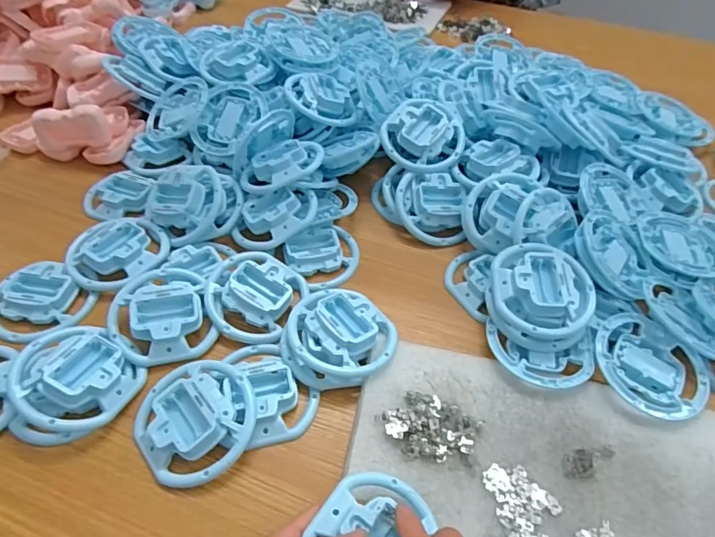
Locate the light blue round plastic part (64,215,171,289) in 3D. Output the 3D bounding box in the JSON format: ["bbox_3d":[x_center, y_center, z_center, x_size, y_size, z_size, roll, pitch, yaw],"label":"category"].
[{"bbox_3d":[-0.262,-0.023,0.535,0.099,0.017,0.086,-29,56,-25],"label":"light blue round plastic part"}]

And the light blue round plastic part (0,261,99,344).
[{"bbox_3d":[-0.326,0.031,0.494,0.092,0.020,0.084,28,53,20],"label":"light blue round plastic part"}]

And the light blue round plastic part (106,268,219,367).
[{"bbox_3d":[-0.192,0.042,0.481,0.090,0.029,0.099,2,49,-2],"label":"light blue round plastic part"}]

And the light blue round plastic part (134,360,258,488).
[{"bbox_3d":[-0.137,0.123,0.416,0.097,0.033,0.104,2,49,-2],"label":"light blue round plastic part"}]

